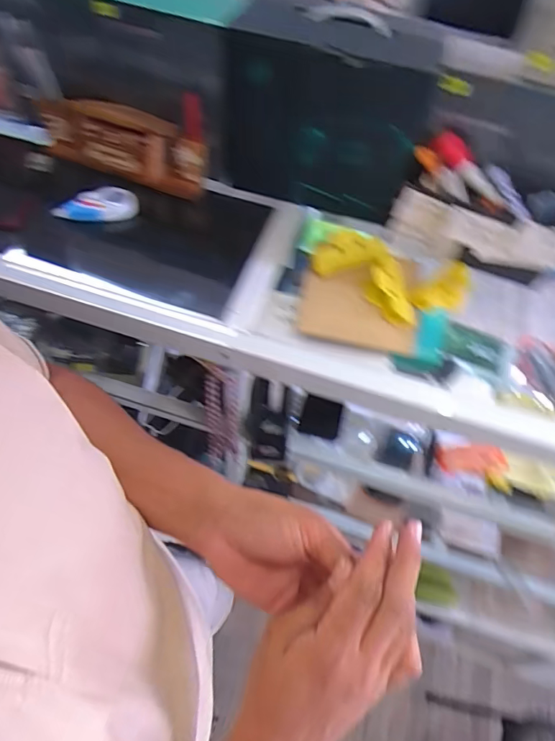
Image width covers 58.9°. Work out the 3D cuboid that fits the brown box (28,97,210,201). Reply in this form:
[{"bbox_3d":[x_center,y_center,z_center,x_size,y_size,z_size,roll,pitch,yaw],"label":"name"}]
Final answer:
[{"bbox_3d":[-0.209,-0.300,0.647,0.234,0.080,0.049,21,55,9],"label":"brown box"}]

